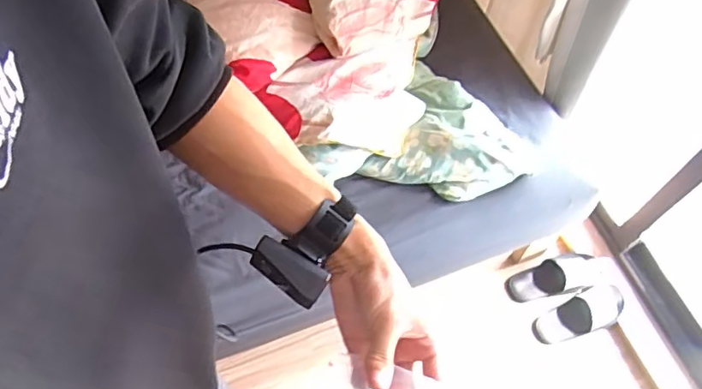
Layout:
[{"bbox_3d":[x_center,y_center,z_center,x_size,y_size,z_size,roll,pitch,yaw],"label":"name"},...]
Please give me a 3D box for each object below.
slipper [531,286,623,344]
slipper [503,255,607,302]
[{"bbox_3d":[0.624,0.334,1.541,0.256,0.051,0.093,-26,63,5],"label":"slipper"},{"bbox_3d":[0.573,0.235,1.584,0.274,0.059,0.103,-16,61,10],"label":"slipper"}]

